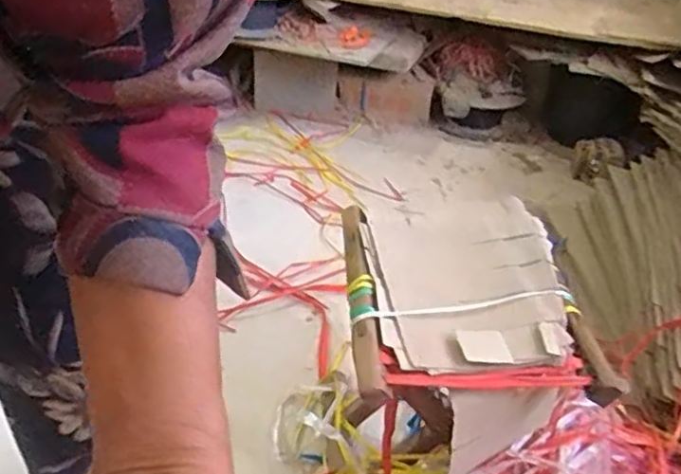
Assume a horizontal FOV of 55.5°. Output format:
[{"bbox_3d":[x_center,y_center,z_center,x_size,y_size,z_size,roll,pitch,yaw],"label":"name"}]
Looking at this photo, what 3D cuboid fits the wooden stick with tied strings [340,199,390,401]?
[{"bbox_3d":[0.021,0.054,0.697,0.026,0.028,0.295,2,33,-5],"label":"wooden stick with tied strings"}]

